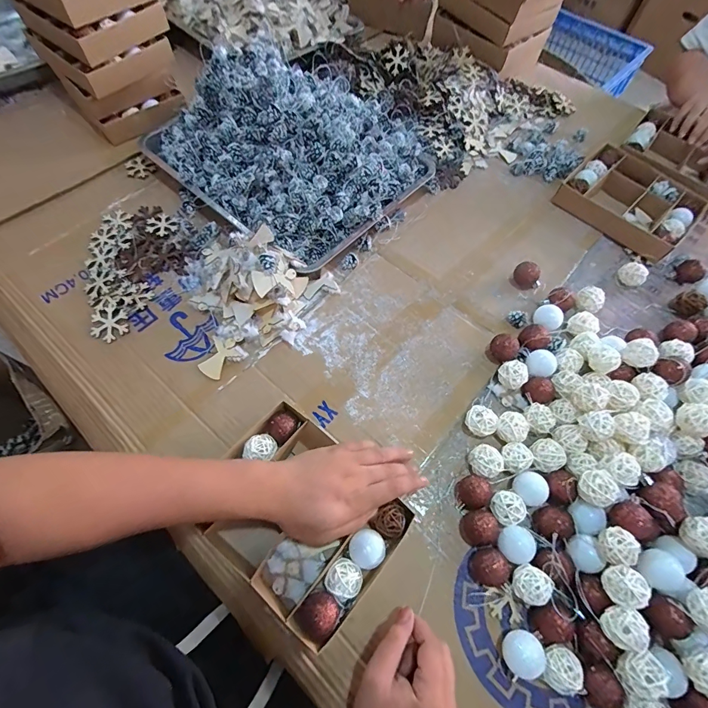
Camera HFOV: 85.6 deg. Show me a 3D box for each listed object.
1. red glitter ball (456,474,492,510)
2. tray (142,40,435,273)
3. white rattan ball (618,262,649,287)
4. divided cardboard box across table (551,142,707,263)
[{"bbox_3d":[0.144,0.164,0.456,0.038,0.036,0.036,1,64,-2],"label":"red glitter ball"},{"bbox_3d":[-0.089,-0.387,0.662,0.419,0.135,0.405,40,69,16],"label":"tray"},{"bbox_3d":[0.452,-0.128,0.621,0.032,0.033,0.039,-36,71,-18],"label":"white rattan ball"},{"bbox_3d":[0.492,-0.276,0.686,0.213,0.039,0.175,42,70,16],"label":"divided cardboard box across table"}]

